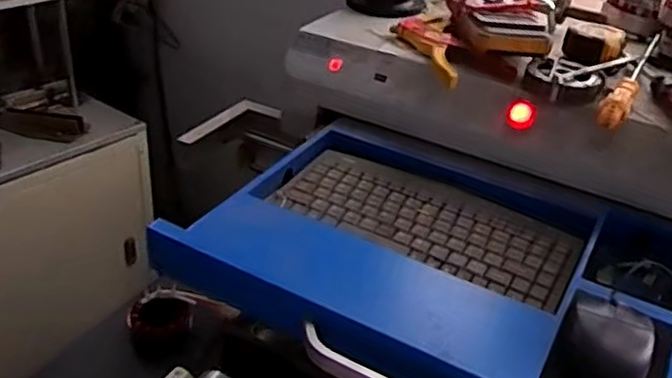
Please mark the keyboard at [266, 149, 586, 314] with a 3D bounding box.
[{"bbox_3d":[0.092,0.029,0.685,0.294,0.014,0.130,20,36,23],"label":"keyboard"}]

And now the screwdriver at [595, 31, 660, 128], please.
[{"bbox_3d":[0.333,-0.127,0.758,0.027,0.024,0.270,20,36,23],"label":"screwdriver"}]

